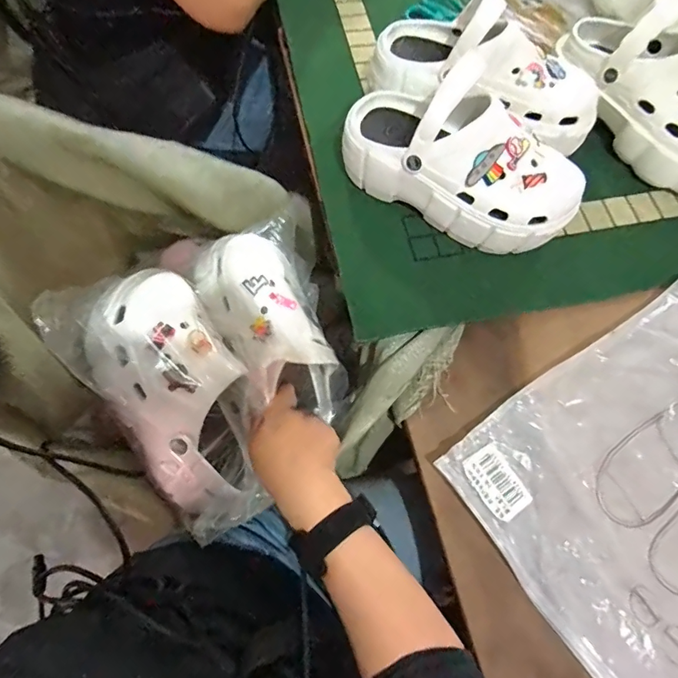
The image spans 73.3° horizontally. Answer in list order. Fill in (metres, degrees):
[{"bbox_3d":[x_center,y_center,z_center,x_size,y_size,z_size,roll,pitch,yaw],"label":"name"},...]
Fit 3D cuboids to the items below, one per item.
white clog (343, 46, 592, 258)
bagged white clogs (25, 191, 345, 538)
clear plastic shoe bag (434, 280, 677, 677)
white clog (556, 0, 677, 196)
[{"bbox_3d":[0.125,-0.186,0.463,0.253,0.119,0.095,29,71,8],"label":"white clog"},{"bbox_3d":[-0.097,0.017,0.441,0.259,0.142,0.244,-31,74,-10],"label":"bagged white clogs"},{"bbox_3d":[0.324,0.148,0.421,0.344,0.012,0.318,-33,75,-11],"label":"clear plastic shoe bag"},{"bbox_3d":[0.377,-0.282,0.521,0.104,0.096,0.258,-38,88,-12],"label":"white clog"}]

